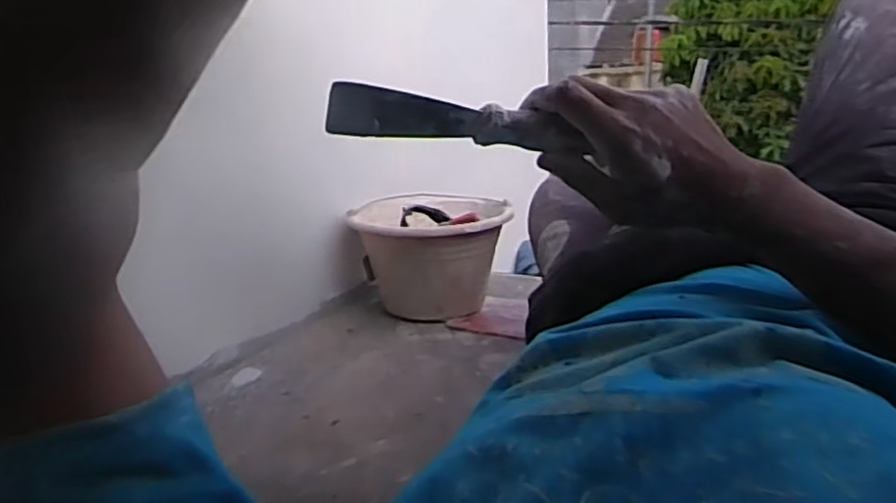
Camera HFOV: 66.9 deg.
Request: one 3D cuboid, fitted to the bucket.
[{"bbox_3d":[-0.022,0.002,1.091,0.227,0.150,0.227,-3,16,1],"label":"bucket"}]

